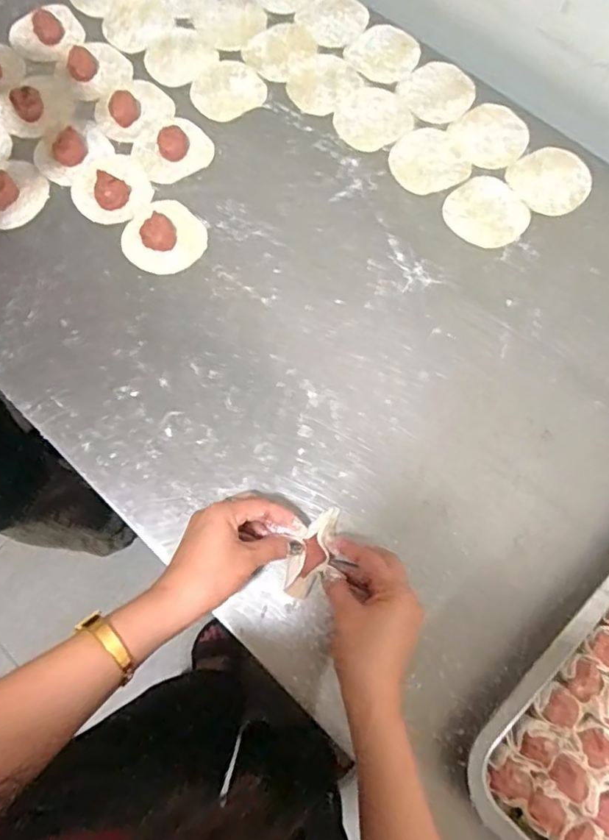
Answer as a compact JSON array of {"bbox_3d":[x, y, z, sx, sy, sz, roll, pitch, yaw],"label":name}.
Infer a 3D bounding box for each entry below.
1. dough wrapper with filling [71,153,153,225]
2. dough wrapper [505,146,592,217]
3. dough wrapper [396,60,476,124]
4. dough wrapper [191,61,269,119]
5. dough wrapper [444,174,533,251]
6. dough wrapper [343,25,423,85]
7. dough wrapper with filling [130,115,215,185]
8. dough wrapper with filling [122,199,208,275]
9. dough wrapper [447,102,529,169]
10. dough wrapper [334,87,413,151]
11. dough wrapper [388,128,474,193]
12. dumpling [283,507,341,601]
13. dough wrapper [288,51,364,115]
[{"bbox_3d":[-0.206,-0.251,0.605,0.079,0.020,0.083,0,73,-1],"label":"dough wrapper with filling"},{"bbox_3d":[0.262,-0.255,0.614,0.083,0.004,0.080,0,73,-1],"label":"dough wrapper"},{"bbox_3d":[0.151,-0.371,0.652,0.084,0.004,0.078,0,73,-1],"label":"dough wrapper"},{"bbox_3d":[-0.089,-0.376,0.659,0.080,0.004,0.074,0,73,-1],"label":"dough wrapper"},{"bbox_3d":[0.189,-0.215,0.598,0.077,0.005,0.081,0,73,-1],"label":"dough wrapper"},{"bbox_3d":[0.093,-0.426,0.669,0.080,0.004,0.076,0,73,-1],"label":"dough wrapper"},{"bbox_3d":[-0.144,-0.296,0.627,0.081,0.013,0.075,0,73,-1],"label":"dough wrapper with filling"},{"bbox_3d":[-0.143,-0.188,0.586,0.080,0.017,0.079,0,73,-1],"label":"dough wrapper with filling"},{"bbox_3d":[0.204,-0.312,0.634,0.082,0.004,0.079,0,73,-1],"label":"dough wrapper"},{"bbox_3d":[0.075,-0.337,0.642,0.079,0.006,0.082,0,73,-1],"label":"dough wrapper"},{"bbox_3d":[0.132,-0.281,0.623,0.075,0.004,0.079,-28,75,-9],"label":"dough wrapper"},{"bbox_3d":[0.008,0.110,0.482,0.025,0.028,0.080,26,79,7],"label":"dumpling"},{"bbox_3d":[0.021,-0.384,0.660,0.068,0.004,0.082,39,76,11],"label":"dough wrapper"}]

